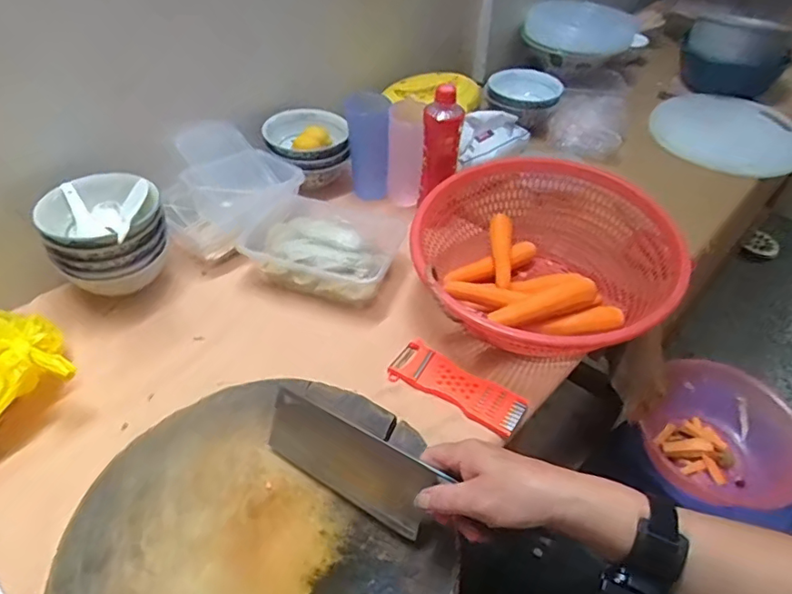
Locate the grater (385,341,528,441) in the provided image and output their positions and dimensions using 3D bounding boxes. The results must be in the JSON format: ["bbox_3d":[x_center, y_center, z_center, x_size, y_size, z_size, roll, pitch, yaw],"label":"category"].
[{"bbox_3d":[0.075,0.109,0.692,0.171,0.011,0.068,29,50,25],"label":"grater"}]

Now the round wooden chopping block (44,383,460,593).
[{"bbox_3d":[-0.129,0.241,0.526,0.341,0.040,0.340,-11,46,-14],"label":"round wooden chopping block"}]

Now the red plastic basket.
[{"bbox_3d":[0.193,-0.046,0.774,0.340,0.121,0.350,1,44,-1],"label":"red plastic basket"}]

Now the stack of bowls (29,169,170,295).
[{"bbox_3d":[-0.389,-0.081,0.762,0.140,0.121,0.136,-15,47,-17],"label":"stack of bowls"}]

